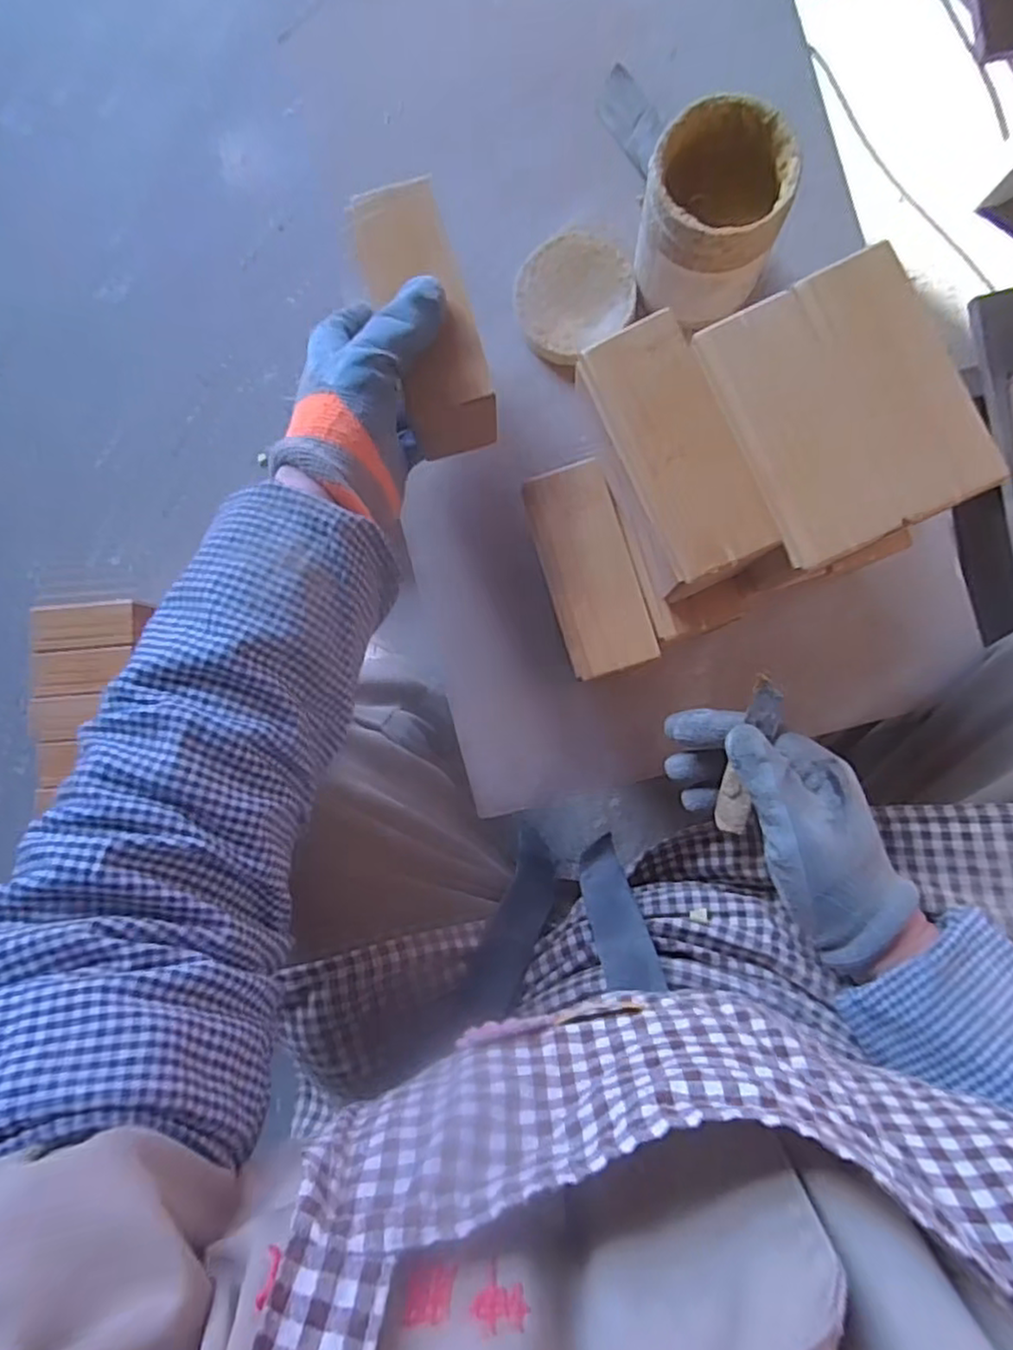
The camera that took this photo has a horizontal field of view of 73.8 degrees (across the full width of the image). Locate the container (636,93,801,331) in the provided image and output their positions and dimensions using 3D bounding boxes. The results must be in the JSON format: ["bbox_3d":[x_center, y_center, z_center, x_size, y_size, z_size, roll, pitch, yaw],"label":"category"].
[{"bbox_3d":[0.121,-0.273,0.410,0.081,0.081,0.089,14,88,4],"label":"container"}]

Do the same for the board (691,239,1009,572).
[{"bbox_3d":[0.159,-0.126,0.317,0.101,0.010,0.123,-24,86,4],"label":"board"}]

